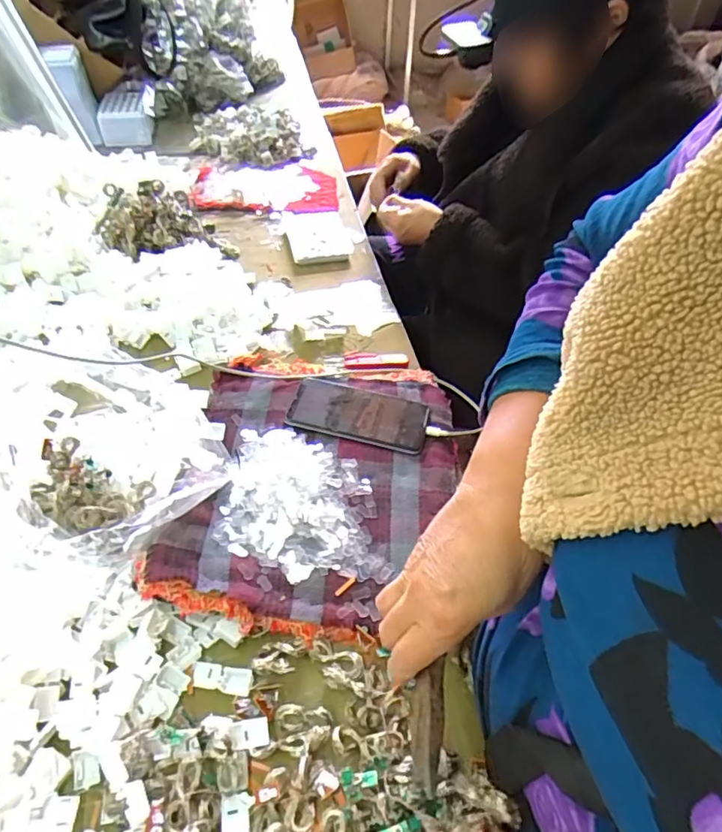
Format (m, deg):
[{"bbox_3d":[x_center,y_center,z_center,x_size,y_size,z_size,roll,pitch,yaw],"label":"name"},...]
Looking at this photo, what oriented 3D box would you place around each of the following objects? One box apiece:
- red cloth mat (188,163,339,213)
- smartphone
[{"bbox_3d":[-0.184,-0.435,1.057,0.267,0.029,0.208,-2,48,-4],"label":"red cloth mat"},{"bbox_3d":[-0.003,-0.003,0.647,0.158,0.012,0.078,13,49,9],"label":"smartphone"}]

